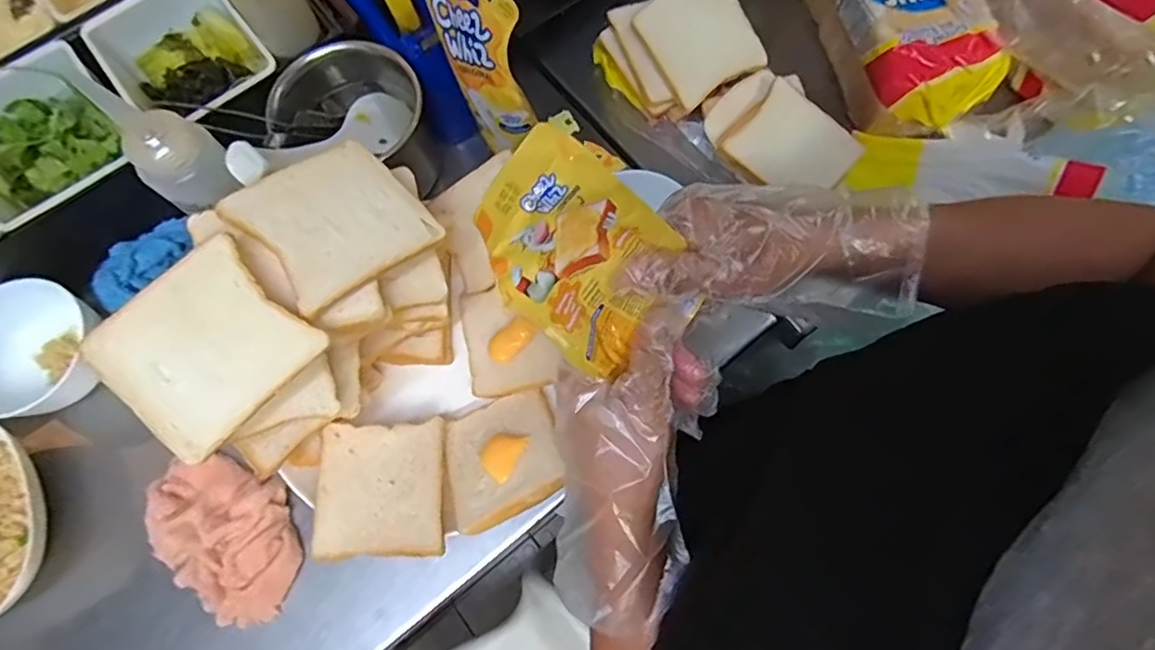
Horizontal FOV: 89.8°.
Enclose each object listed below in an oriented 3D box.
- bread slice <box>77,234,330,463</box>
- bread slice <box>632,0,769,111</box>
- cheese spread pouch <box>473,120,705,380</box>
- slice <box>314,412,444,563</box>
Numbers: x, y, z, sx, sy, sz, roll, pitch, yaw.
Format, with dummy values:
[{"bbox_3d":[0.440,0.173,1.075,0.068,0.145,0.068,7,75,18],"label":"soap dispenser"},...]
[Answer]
[{"bbox_3d":[-0.200,0.013,0.314,0.094,0.012,0.082,-42,99,-5],"label":"bread slice"},{"bbox_3d":[0.103,-0.245,0.495,0.082,0.019,0.093,-33,99,0],"label":"bread slice"},{"bbox_3d":[0.002,-0.033,0.289,0.080,0.114,0.020,-49,34,4],"label":"cheese spread pouch"},{"bbox_3d":[-0.133,0.111,0.396,0.081,0.005,0.092,0,57,-15],"label":"slice"}]

